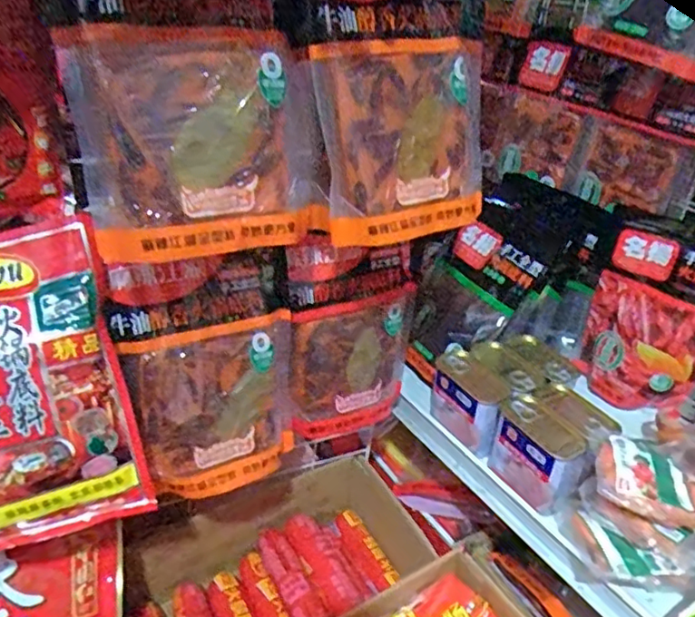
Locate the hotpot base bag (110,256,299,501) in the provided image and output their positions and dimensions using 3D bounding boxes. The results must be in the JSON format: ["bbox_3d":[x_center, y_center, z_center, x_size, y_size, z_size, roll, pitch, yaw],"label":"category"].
[{"bbox_3d":[-0.125,0.059,0.572,0.167,0.225,0.044,-11,11,-28],"label":"hotpot base bag"}]

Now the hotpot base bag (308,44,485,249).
[{"bbox_3d":[0.054,-0.142,0.512,0.162,0.153,0.028,-14,16,-26],"label":"hotpot base bag"}]

